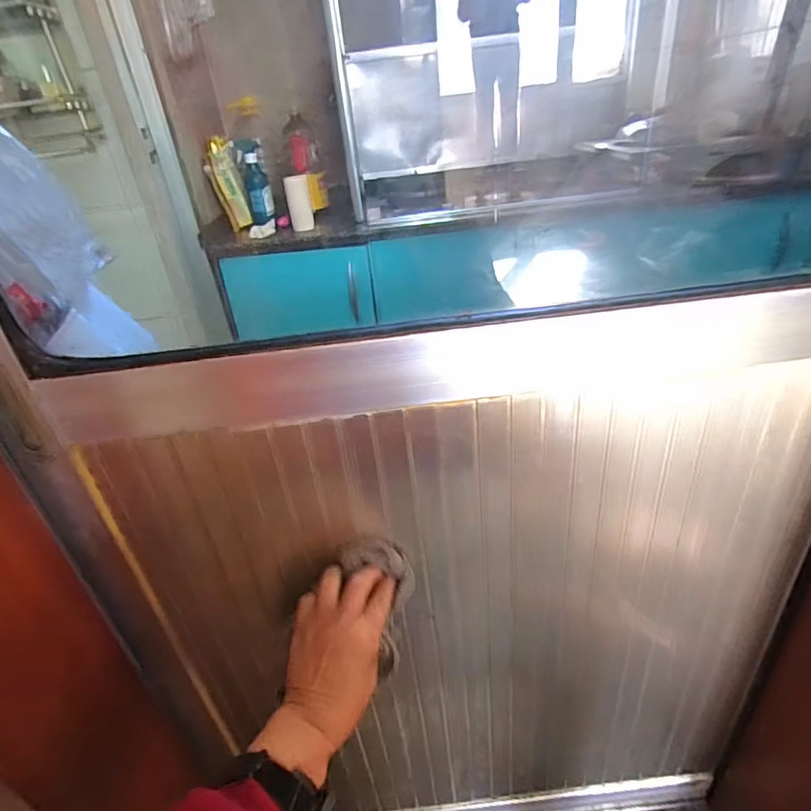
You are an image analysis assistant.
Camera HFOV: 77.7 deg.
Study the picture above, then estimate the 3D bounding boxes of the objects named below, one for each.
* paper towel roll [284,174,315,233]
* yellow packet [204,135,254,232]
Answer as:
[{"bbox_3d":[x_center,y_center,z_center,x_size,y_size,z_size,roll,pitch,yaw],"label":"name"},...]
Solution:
[{"bbox_3d":[-0.288,-0.551,1.369,0.064,0.130,0.068,-9,31,-7],"label":"paper towel roll"},{"bbox_3d":[-0.497,-0.618,1.410,0.087,0.230,0.032,-12,32,-11],"label":"yellow packet"}]

